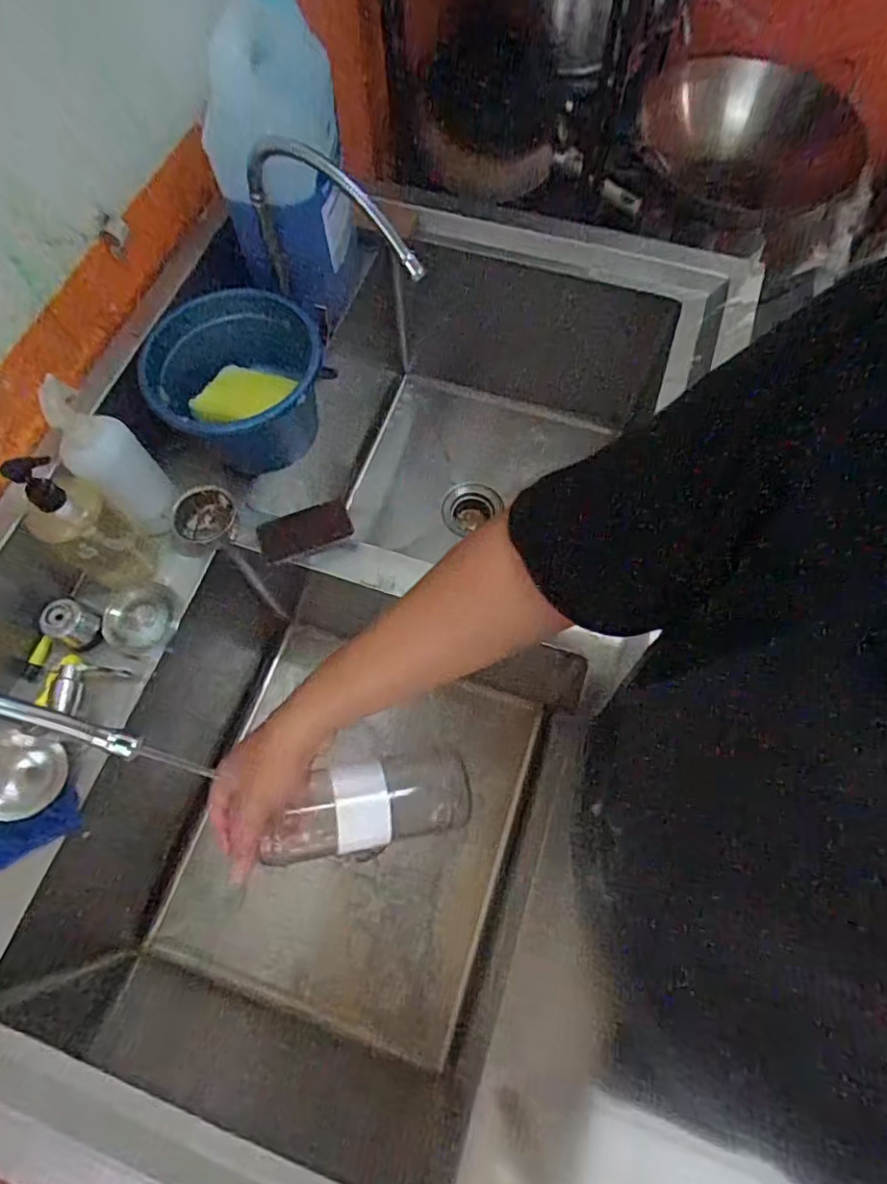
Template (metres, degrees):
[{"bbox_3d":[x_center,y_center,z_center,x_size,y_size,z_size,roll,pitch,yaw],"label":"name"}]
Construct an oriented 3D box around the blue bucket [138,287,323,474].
[{"bbox_3d":[-0.240,-0.247,0.689,0.171,0.114,0.163,0,68,0],"label":"blue bucket"}]

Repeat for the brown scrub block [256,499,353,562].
[{"bbox_3d":[-0.160,-0.070,0.682,0.104,0.018,0.047,-18,70,-7],"label":"brown scrub block"}]

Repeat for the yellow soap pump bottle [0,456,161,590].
[{"bbox_3d":[-0.371,-0.068,0.600,0.079,0.185,0.076,34,72,13],"label":"yellow soap pump bottle"}]

